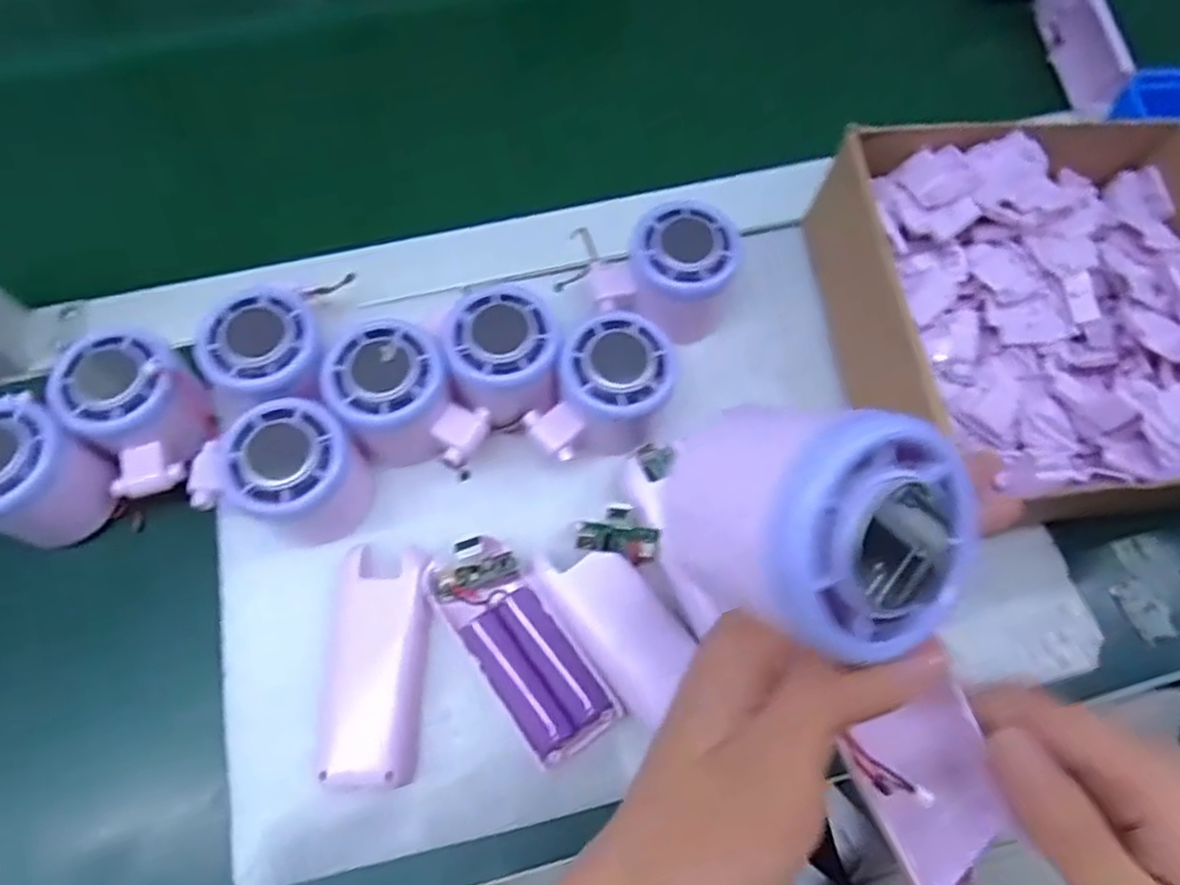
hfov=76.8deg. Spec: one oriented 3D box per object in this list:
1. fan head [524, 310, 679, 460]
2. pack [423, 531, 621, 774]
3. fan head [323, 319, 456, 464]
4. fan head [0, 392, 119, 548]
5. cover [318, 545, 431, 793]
[{"bbox_3d":[0.008,-0.022,0.365,0.055,0.047,0.074,32,71,11],"label":"fan head"},{"bbox_3d":[-0.032,0.092,0.340,0.041,0.023,0.103,-34,73,-14],"label":"pack"},{"bbox_3d":[-0.095,-0.023,0.365,0.053,0.056,0.055,1,68,-1],"label":"fan head"},{"bbox_3d":[-0.266,0.013,0.353,0.065,0.048,0.054,25,69,8],"label":"fan head"},{"bbox_3d":[-0.096,0.101,0.339,0.041,0.016,0.102,2,68,-1],"label":"cover"}]

